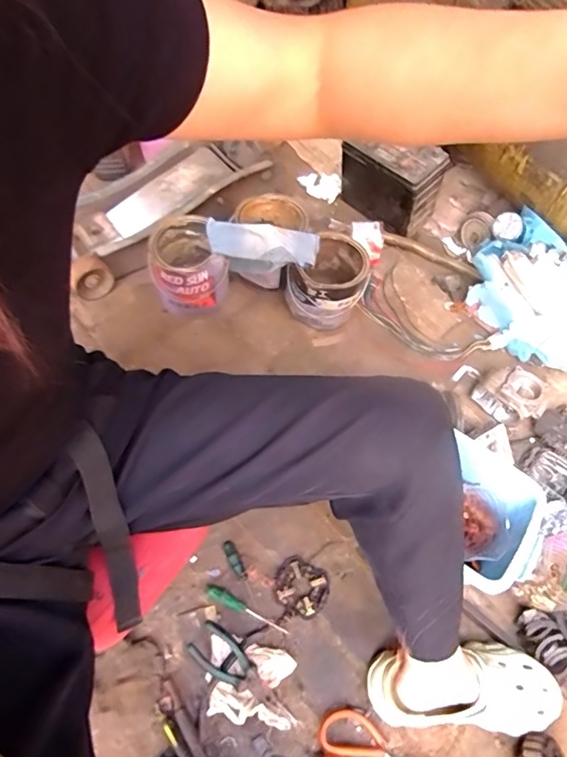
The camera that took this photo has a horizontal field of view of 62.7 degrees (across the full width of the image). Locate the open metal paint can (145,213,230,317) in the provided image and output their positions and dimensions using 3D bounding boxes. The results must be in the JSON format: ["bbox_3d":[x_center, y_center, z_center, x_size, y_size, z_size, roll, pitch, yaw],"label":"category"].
[{"bbox_3d":[-0.214,-0.239,1.032,0.151,0.155,0.176,-22,62,-17],"label":"open metal paint can"}]

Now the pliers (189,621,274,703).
[{"bbox_3d":[-0.072,0.424,0.687,0.137,0.030,0.055,32,61,15],"label":"pliers"}]

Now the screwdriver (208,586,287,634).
[{"bbox_3d":[-0.060,0.365,0.733,0.140,0.019,0.020,25,60,11],"label":"screwdriver"}]

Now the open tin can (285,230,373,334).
[{"bbox_3d":[0.100,-0.212,1.034,0.156,0.149,0.169,2,58,-3],"label":"open tin can"}]

